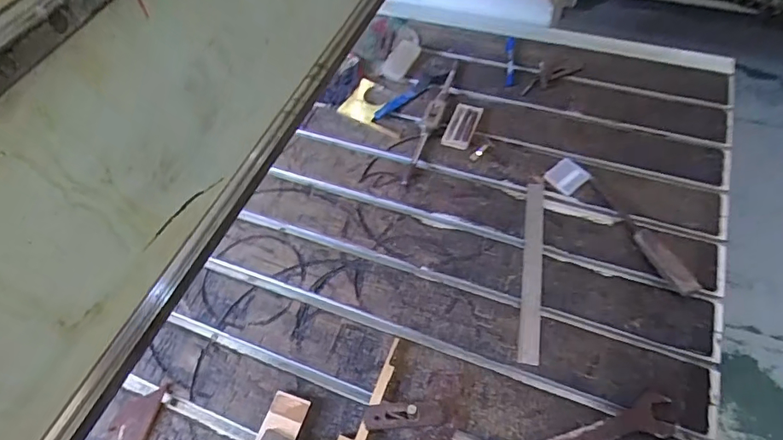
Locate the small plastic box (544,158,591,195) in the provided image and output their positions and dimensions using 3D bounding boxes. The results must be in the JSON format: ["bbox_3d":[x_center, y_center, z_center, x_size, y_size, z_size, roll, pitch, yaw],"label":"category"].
[{"bbox_3d":[0.292,-0.073,0.794,0.061,0.009,0.056,-41,65,-15],"label":"small plastic box"}]

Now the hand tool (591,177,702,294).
[{"bbox_3d":[0.370,0.014,0.715,0.026,0.030,0.223,-18,56,-7],"label":"hand tool"}]

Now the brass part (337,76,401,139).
[{"bbox_3d":[-0.022,-0.215,0.909,0.122,0.017,0.103,27,56,9],"label":"brass part"}]

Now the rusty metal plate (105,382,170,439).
[{"bbox_3d":[-0.338,0.270,0.621,0.053,0.009,0.116,10,58,12],"label":"rusty metal plate"}]

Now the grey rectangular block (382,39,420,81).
[{"bbox_3d":[0.021,-0.331,0.972,0.049,0.022,0.110,17,59,16],"label":"grey rectangular block"}]

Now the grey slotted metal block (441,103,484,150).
[{"bbox_3d":[0.126,-0.169,0.856,0.051,0.022,0.101,16,59,15],"label":"grey slotted metal block"}]

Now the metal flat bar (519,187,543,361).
[{"bbox_3d":[0.210,0.064,0.712,0.029,0.008,0.298,7,57,10],"label":"metal flat bar"}]

